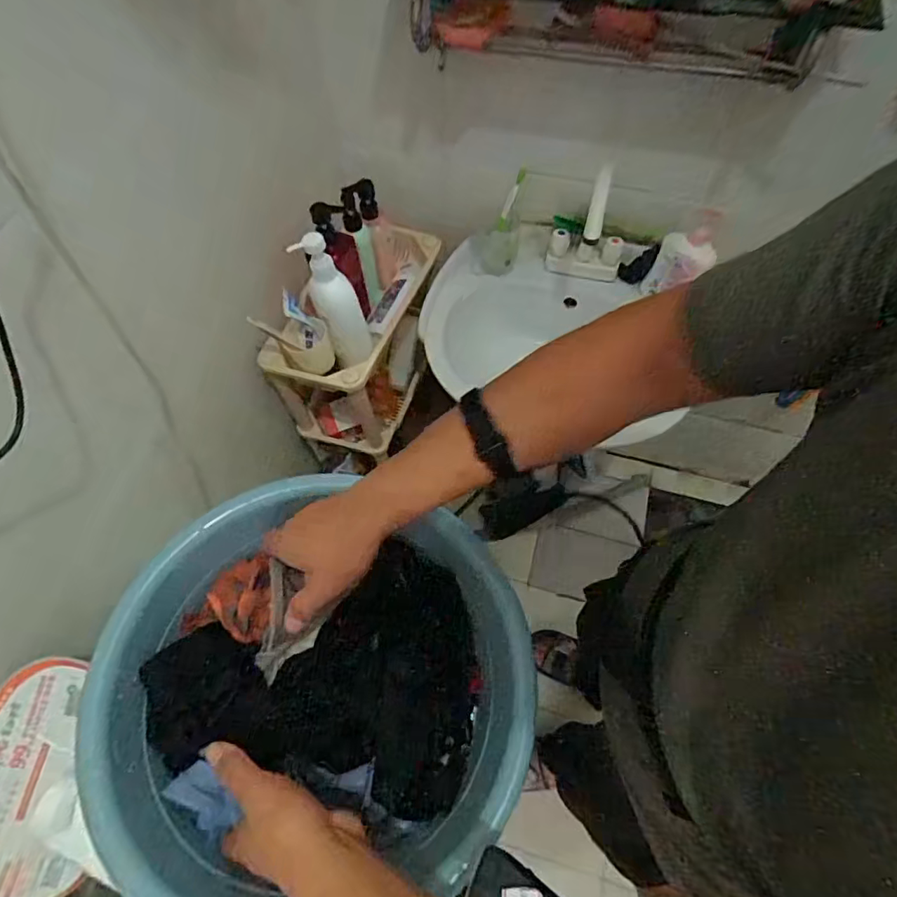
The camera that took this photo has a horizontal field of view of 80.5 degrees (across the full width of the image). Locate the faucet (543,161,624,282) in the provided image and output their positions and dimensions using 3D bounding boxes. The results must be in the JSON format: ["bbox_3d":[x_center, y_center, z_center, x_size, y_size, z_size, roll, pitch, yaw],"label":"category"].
[{"bbox_3d":[0.281,-0.437,1.035,0.148,0.206,0.074,13,63,7],"label":"faucet"}]

